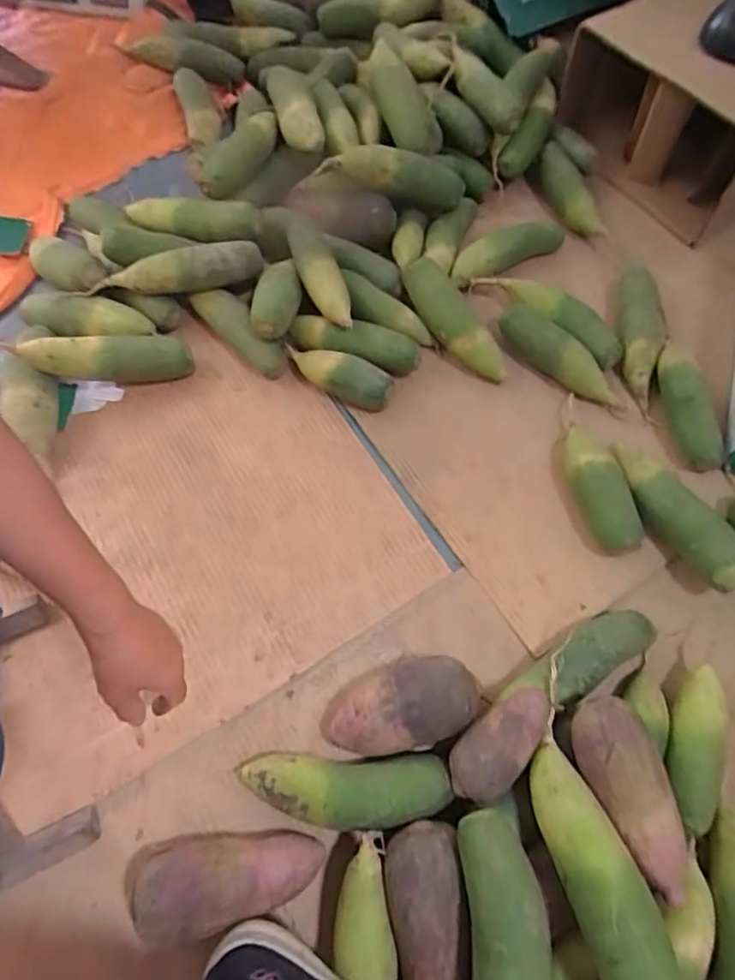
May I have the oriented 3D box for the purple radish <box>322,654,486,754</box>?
[{"bbox_3d":[0.033,0.214,0.558,0.157,0.068,0.085,-17,66,-10],"label":"purple radish"}]

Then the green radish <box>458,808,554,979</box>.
[{"bbox_3d":[0.112,0.367,0.436,0.067,0.049,0.203,0,64,-2],"label":"green radish"}]

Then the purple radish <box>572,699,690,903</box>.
[{"bbox_3d":[0.227,0.270,0.494,0.063,0.057,0.157,-8,65,-5],"label":"purple radish"}]

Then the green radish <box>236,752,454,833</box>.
[{"bbox_3d":[-0.021,0.284,0.529,0.191,0.060,0.060,1,64,-1],"label":"green radish"}]

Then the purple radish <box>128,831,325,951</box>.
[{"bbox_3d":[-0.127,0.342,0.491,0.169,0.069,0.067,-7,65,-5],"label":"purple radish"}]

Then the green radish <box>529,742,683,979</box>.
[{"bbox_3d":[0.188,0.323,0.448,0.053,0.063,0.208,-13,65,-8],"label":"green radish"}]

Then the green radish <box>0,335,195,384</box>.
[{"bbox_3d":[-0.341,-0.167,0.713,0.221,0.054,0.046,-3,64,-22],"label":"green radish"}]

